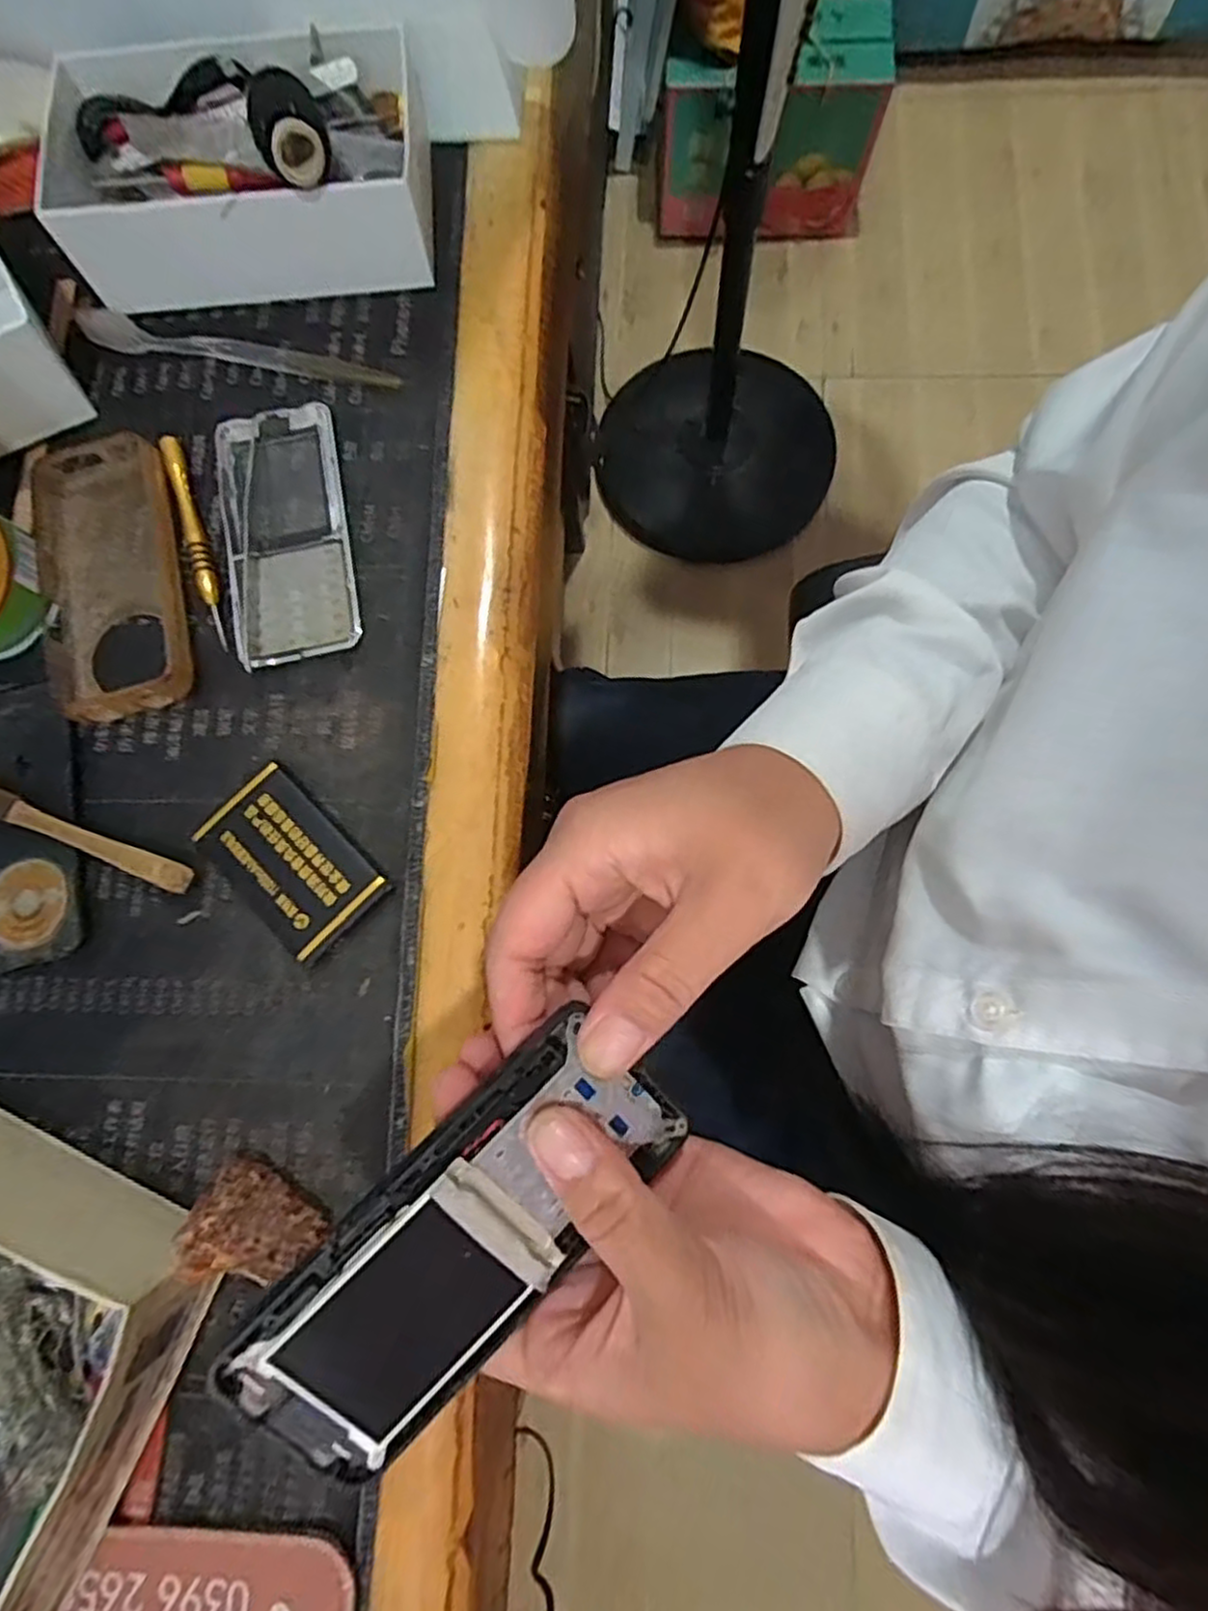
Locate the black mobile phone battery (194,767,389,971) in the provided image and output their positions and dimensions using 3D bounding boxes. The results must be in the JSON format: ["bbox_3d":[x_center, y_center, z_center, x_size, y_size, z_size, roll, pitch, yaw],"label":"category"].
[{"bbox_3d":[-0.132,0.024,0.309,0.075,0.009,0.047,44,83,9],"label":"black mobile phone battery"}]

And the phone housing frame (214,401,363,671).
[{"bbox_3d":[-0.149,-0.128,0.342,0.056,0.005,0.127,-11,79,-1],"label":"phone housing frame"}]

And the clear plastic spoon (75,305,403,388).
[{"bbox_3d":[-0.182,-0.226,0.362,0.163,0.009,0.012,12,79,4],"label":"clear plastic spoon"}]

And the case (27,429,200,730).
[{"bbox_3d":[-0.228,-0.105,0.336,0.066,0.019,0.133,-16,79,-2],"label":"case"}]

